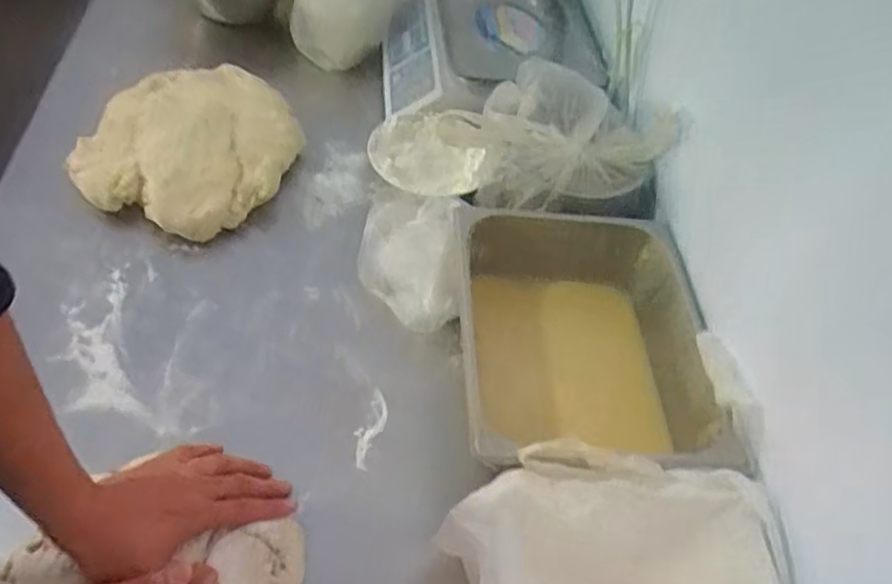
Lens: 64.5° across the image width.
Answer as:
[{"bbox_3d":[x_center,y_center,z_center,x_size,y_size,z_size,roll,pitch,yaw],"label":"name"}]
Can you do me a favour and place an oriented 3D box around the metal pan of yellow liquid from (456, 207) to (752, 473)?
[{"bbox_3d":[0.149,0.066,0.799,0.271,0.145,0.355,3,49,-8],"label":"metal pan of yellow liquid"}]

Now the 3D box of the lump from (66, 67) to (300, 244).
[{"bbox_3d":[-0.337,-0.199,0.950,0.264,0.067,0.289,5,49,-6],"label":"lump"}]

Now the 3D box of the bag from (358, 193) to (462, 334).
[{"bbox_3d":[-0.044,-0.052,0.856,0.122,0.064,0.221,5,49,-6],"label":"bag"}]

